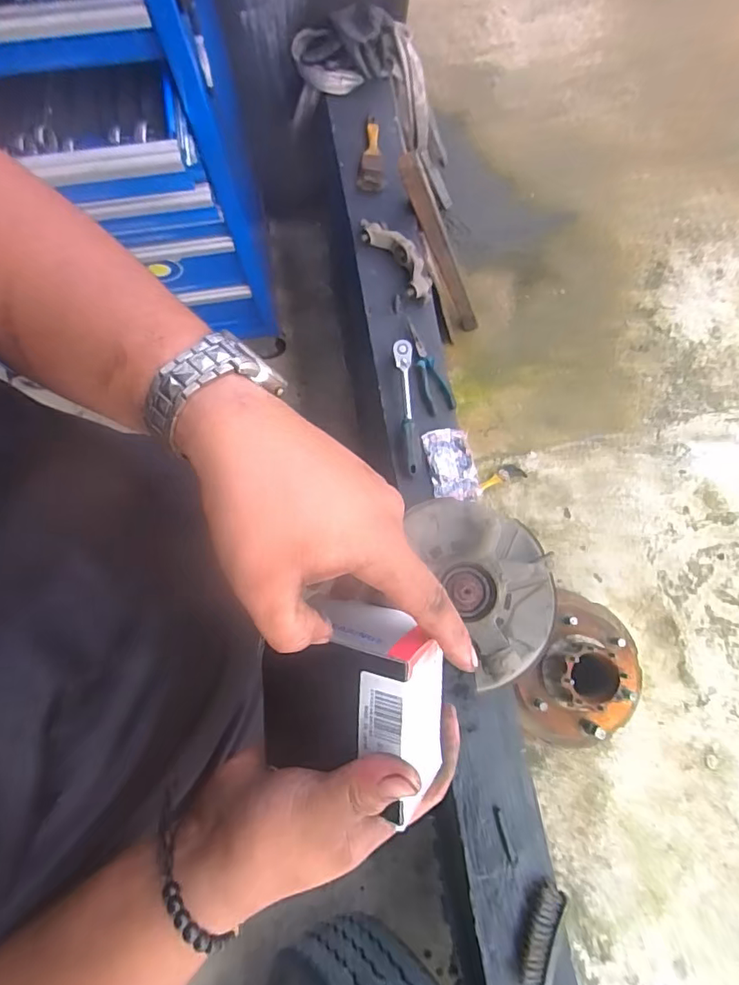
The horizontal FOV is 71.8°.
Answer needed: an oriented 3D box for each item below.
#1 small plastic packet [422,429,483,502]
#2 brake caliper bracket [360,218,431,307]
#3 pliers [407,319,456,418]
[{"bbox_3d":[0.148,-0.048,0.924,0.082,0.011,0.133,-12,79,-4],"label":"small plastic packet"},{"bbox_3d":[0.058,-0.455,0.993,0.067,0.036,0.205,-31,80,-7],"label":"brake caliper bracket"},{"bbox_3d":[0.115,-0.239,0.959,0.055,0.027,0.182,-13,79,-4],"label":"pliers"}]

